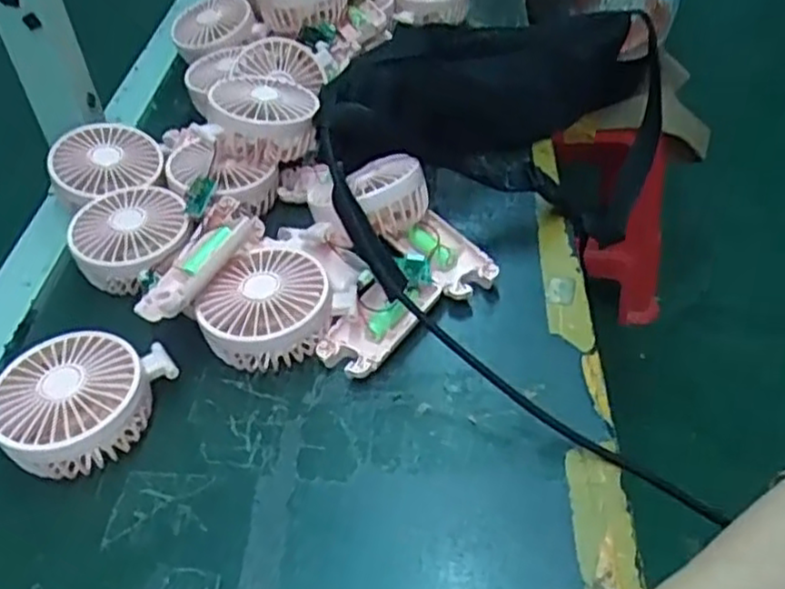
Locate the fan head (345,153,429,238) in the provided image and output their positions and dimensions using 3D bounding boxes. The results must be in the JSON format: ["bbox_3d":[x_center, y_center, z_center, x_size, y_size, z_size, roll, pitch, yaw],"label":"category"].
[{"bbox_3d":[-0.006,-0.075,0.528,0.056,0.044,0.054,-2,44,2],"label":"fan head"}]

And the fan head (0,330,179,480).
[{"bbox_3d":[-0.188,0.064,0.433,0.085,0.043,0.097,13,47,17],"label":"fan head"}]

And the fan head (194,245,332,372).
[{"bbox_3d":[-0.080,0.011,0.476,0.074,0.045,0.084,16,48,21],"label":"fan head"}]

